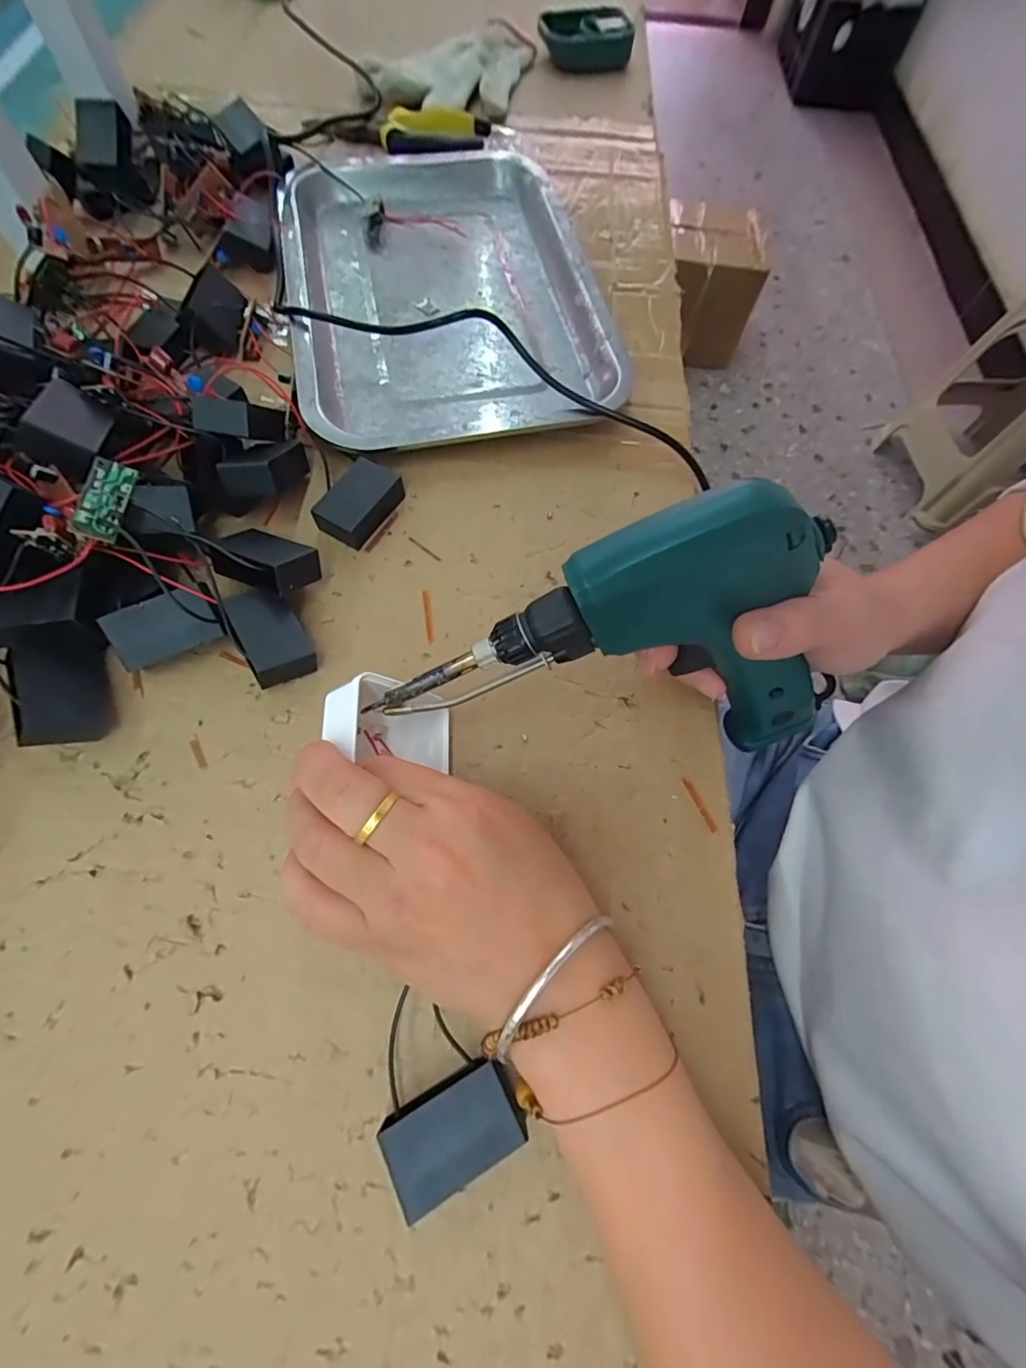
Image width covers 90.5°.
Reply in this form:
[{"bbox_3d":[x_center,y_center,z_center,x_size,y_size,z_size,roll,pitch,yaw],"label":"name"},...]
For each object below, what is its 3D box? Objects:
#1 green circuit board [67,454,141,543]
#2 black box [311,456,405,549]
[{"bbox_3d":[-0.186,-0.085,0.232,0.017,0.004,0.044,14,60,-32],"label":"green circuit board"},{"bbox_3d":[-0.090,-0.105,0.295,0.032,0.017,0.050,33,71,10],"label":"black box"}]

